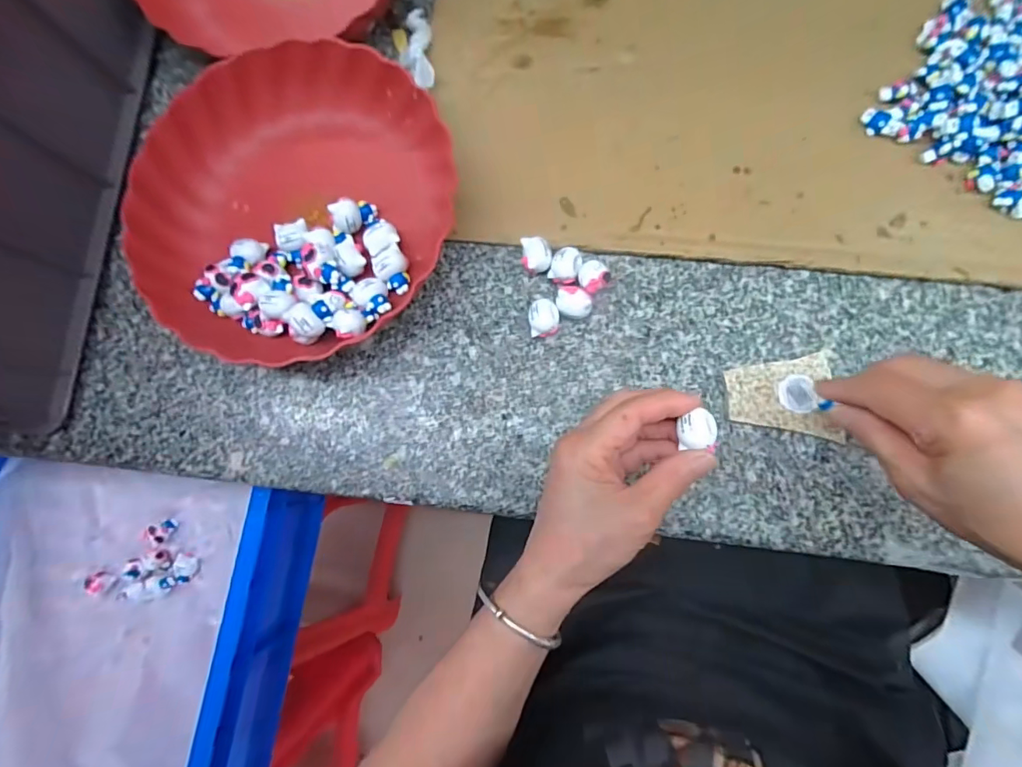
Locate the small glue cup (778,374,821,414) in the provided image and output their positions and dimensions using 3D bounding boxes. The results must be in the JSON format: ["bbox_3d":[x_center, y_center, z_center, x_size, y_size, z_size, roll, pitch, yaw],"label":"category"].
[{"bbox_3d":[0.195,0.008,0.325,0.023,0.005,0.026,-14,82,3],"label":"small glue cup"}]

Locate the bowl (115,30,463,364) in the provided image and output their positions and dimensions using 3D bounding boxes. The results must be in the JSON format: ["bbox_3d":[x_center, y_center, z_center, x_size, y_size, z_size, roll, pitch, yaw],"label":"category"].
[{"bbox_3d":[-0.167,-0.137,0.360,0.235,0.047,0.232,-1,83,5],"label":"bowl"}]

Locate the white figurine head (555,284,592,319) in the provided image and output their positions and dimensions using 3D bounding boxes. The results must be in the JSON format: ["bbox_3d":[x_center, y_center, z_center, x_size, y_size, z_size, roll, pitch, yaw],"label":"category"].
[{"bbox_3d":[0.046,-0.058,0.349,0.026,0.020,0.020,22,85,8],"label":"white figurine head"}]

